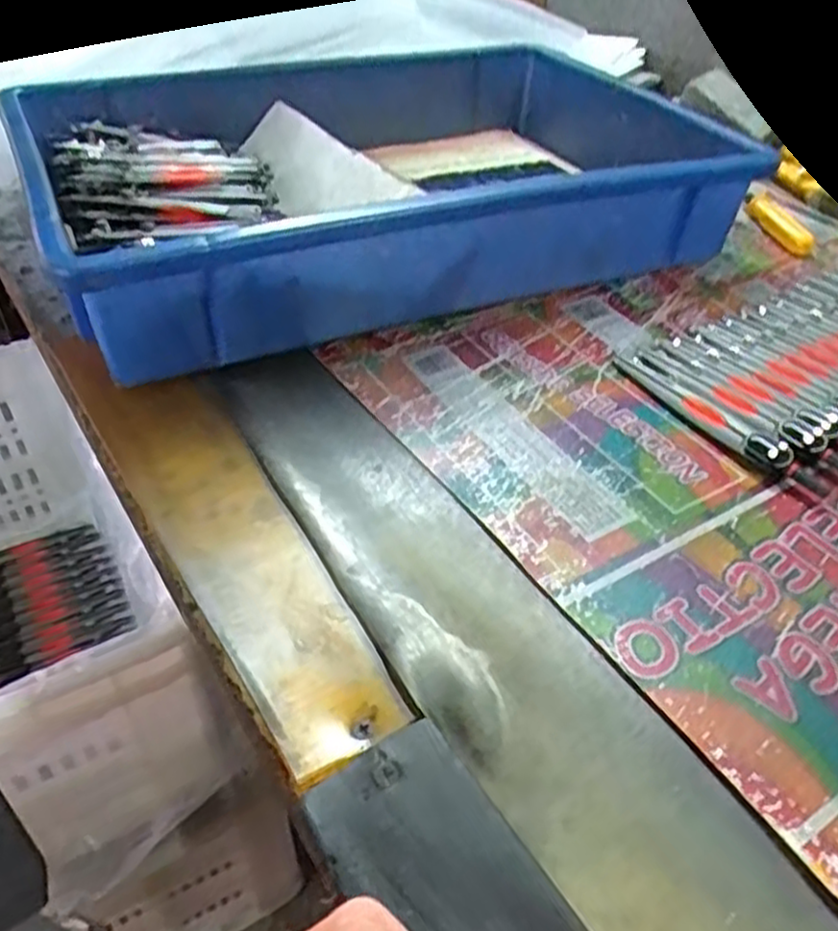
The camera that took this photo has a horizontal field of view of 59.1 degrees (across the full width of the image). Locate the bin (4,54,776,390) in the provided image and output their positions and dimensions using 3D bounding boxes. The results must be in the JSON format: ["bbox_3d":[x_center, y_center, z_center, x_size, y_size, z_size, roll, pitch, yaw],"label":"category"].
[{"bbox_3d":[-0.019,-0.191,0.493,0.419,0.090,0.279,-18,46,-22],"label":"bin"}]

